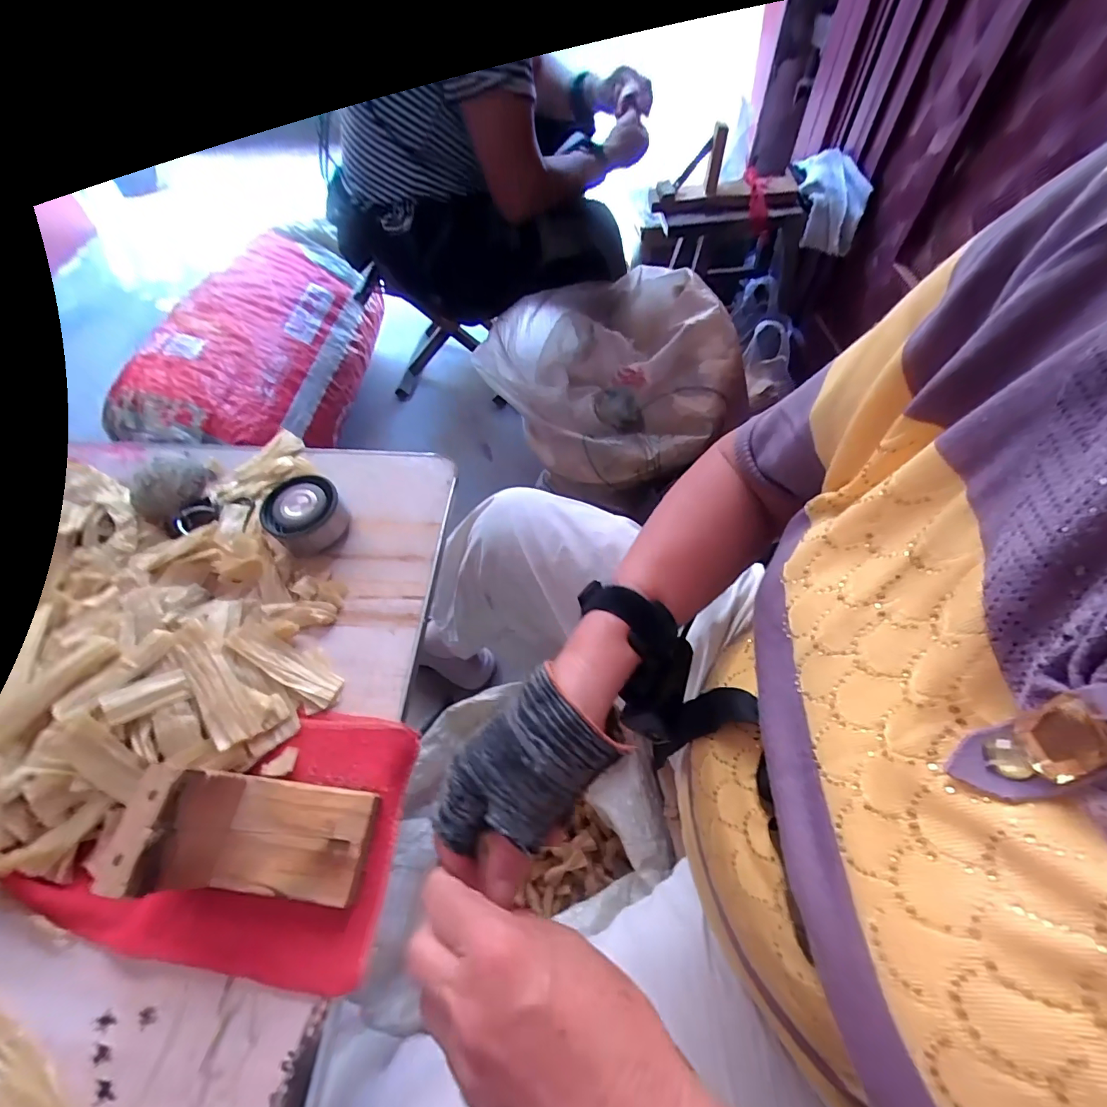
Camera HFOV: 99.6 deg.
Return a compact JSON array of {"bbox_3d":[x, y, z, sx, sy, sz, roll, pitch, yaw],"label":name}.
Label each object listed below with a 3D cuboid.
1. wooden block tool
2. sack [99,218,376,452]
[{"bbox_3d":[-0.170,0.162,0.269,0.101,0.080,0.060,3,59,6],"label":"wooden block tool"},{"bbox_3d":[-0.599,-0.399,0.951,0.270,0.263,0.564,26,64,18],"label":"sack"}]

